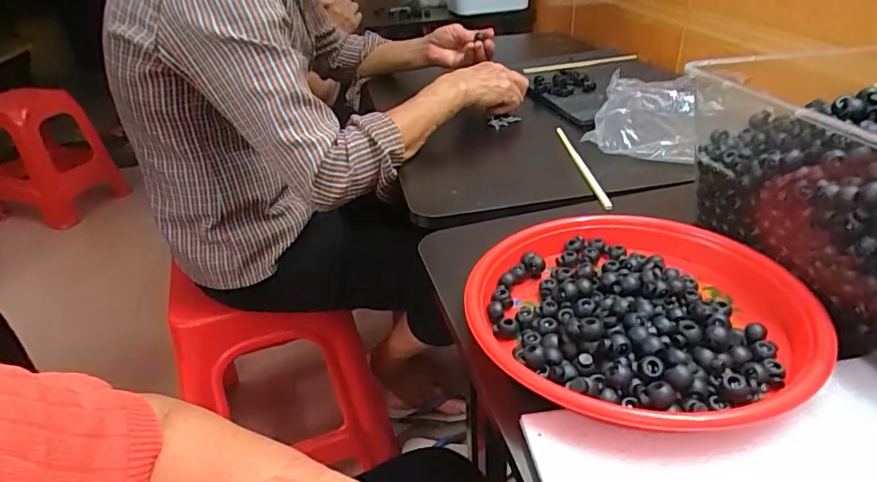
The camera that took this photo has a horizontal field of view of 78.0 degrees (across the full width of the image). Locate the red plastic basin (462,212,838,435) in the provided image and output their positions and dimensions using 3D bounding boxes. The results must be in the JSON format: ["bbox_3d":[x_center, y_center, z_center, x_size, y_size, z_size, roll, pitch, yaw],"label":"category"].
[{"bbox_3d":[0.146,0.046,0.402,0.230,0.033,0.237,-3,33,2],"label":"red plastic basin"}]

